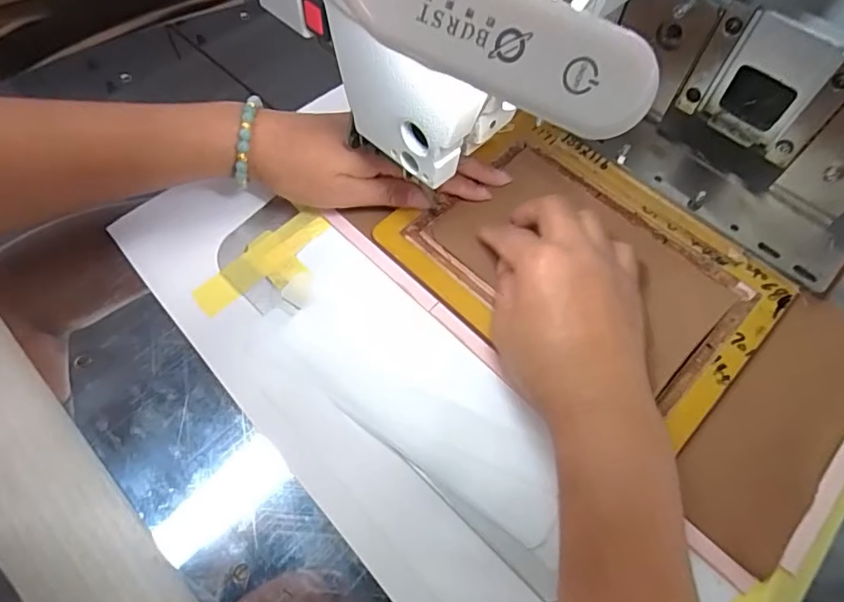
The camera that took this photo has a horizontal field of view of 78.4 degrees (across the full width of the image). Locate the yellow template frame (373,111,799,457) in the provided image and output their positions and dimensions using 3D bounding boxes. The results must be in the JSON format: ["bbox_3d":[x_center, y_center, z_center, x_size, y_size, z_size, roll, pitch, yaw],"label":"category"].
[{"bbox_3d":[0.104,-0.023,0.346,0.168,0.012,0.232,-42,72,-17],"label":"yellow template frame"}]

